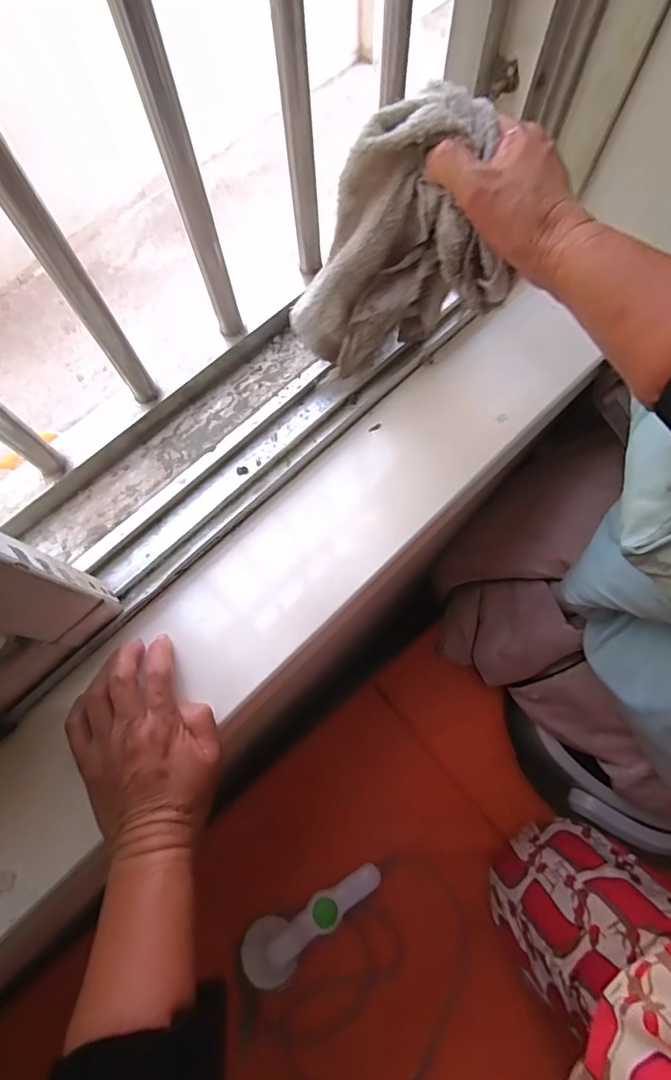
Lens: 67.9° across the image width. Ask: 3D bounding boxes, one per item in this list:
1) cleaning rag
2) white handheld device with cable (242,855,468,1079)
[{"bbox_3d":[0.043,-0.218,0.374,0.151,0.155,0.083,-6,74,0],"label":"cleaning rag"},{"bbox_3d":[0.052,0.567,0.614,0.278,0.070,0.261,-1,74,2],"label":"white handheld device with cable"}]

